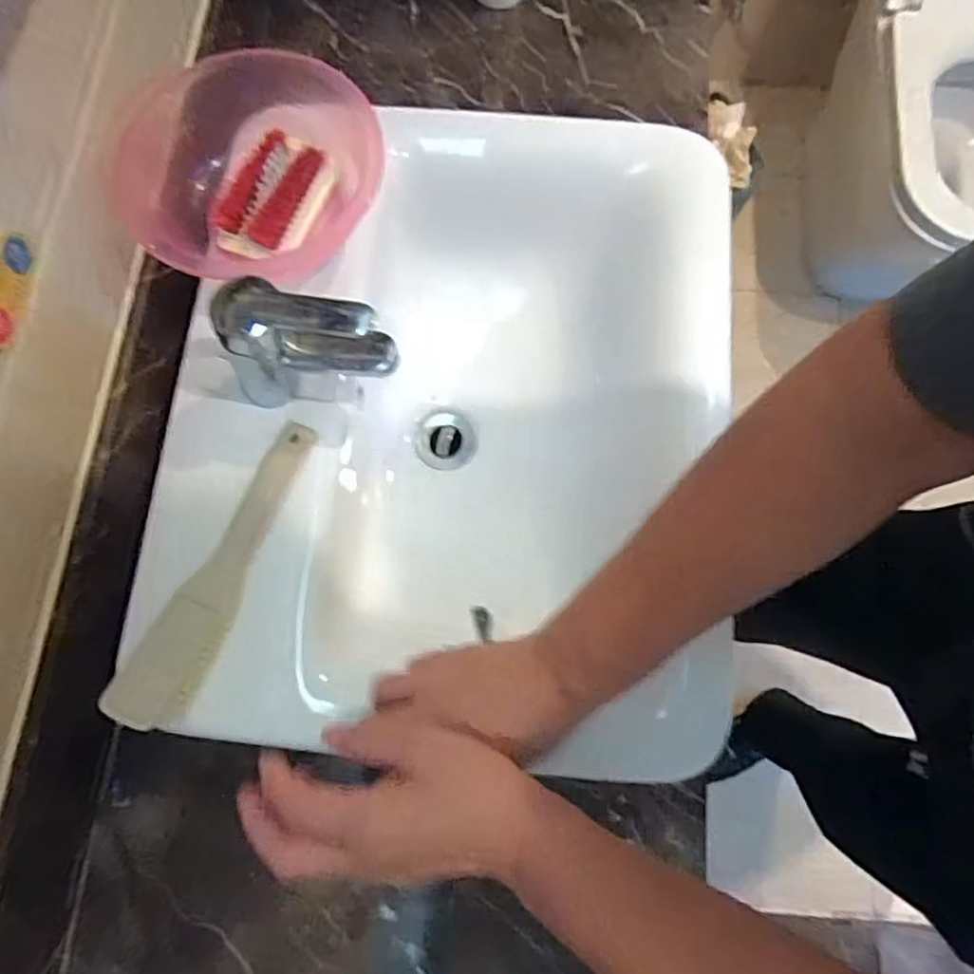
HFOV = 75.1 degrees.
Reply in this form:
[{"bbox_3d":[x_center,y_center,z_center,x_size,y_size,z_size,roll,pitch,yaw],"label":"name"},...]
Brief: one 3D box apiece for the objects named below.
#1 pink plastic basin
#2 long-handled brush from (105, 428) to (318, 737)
[{"bbox_3d":[-0.185,-0.251,0.507,0.203,0.068,0.164,-42,80,-10],"label":"pink plastic basin"},{"bbox_3d":[-0.183,0.054,0.447,0.039,0.038,0.229,23,77,5],"label":"long-handled brush"}]

